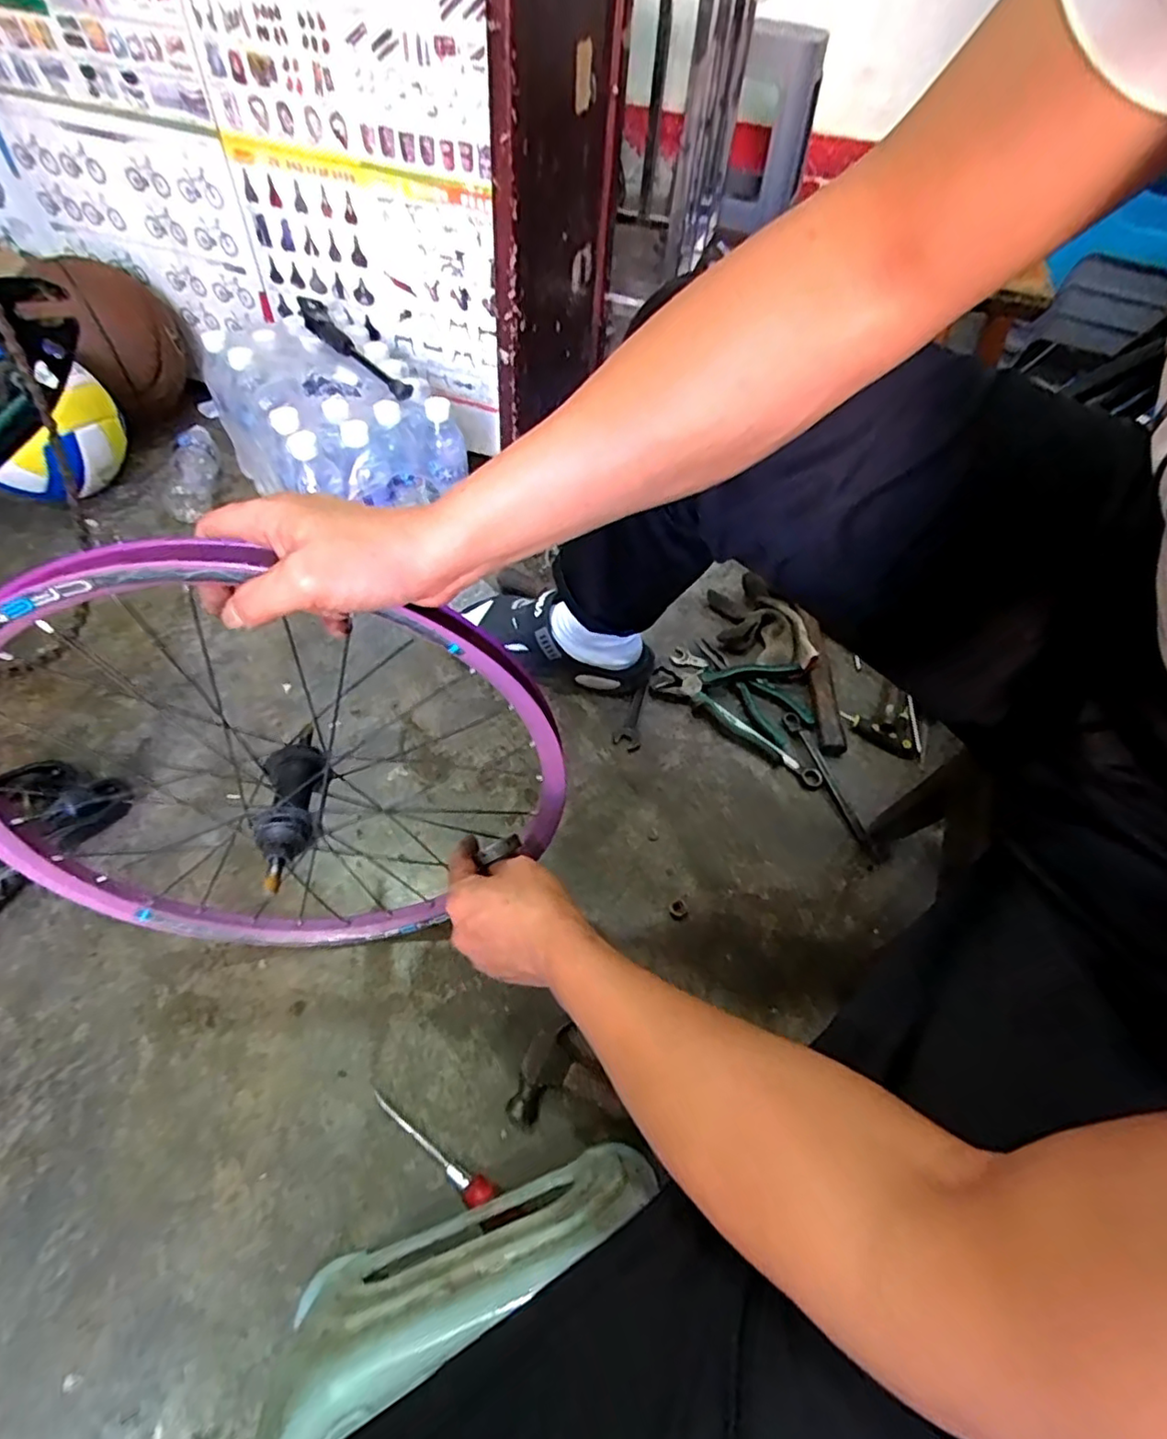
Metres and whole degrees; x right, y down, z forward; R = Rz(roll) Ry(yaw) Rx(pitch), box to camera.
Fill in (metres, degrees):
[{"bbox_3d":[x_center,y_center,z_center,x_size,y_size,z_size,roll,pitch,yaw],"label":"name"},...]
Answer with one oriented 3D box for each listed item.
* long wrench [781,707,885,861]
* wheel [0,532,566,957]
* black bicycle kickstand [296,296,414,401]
[{"bbox_3d":[0.303,0.077,0.760,0.021,0.008,0.215,-13,57,-14],"label":"long wrench"},{"bbox_3d":[-0.217,0.066,0.468,0.394,0.412,0.115,4,54,-2],"label":"wheel"},{"bbox_3d":[-0.327,-0.526,0.872,0.043,0.027,0.291,-30,62,-25],"label":"black bicycle kickstand"}]

